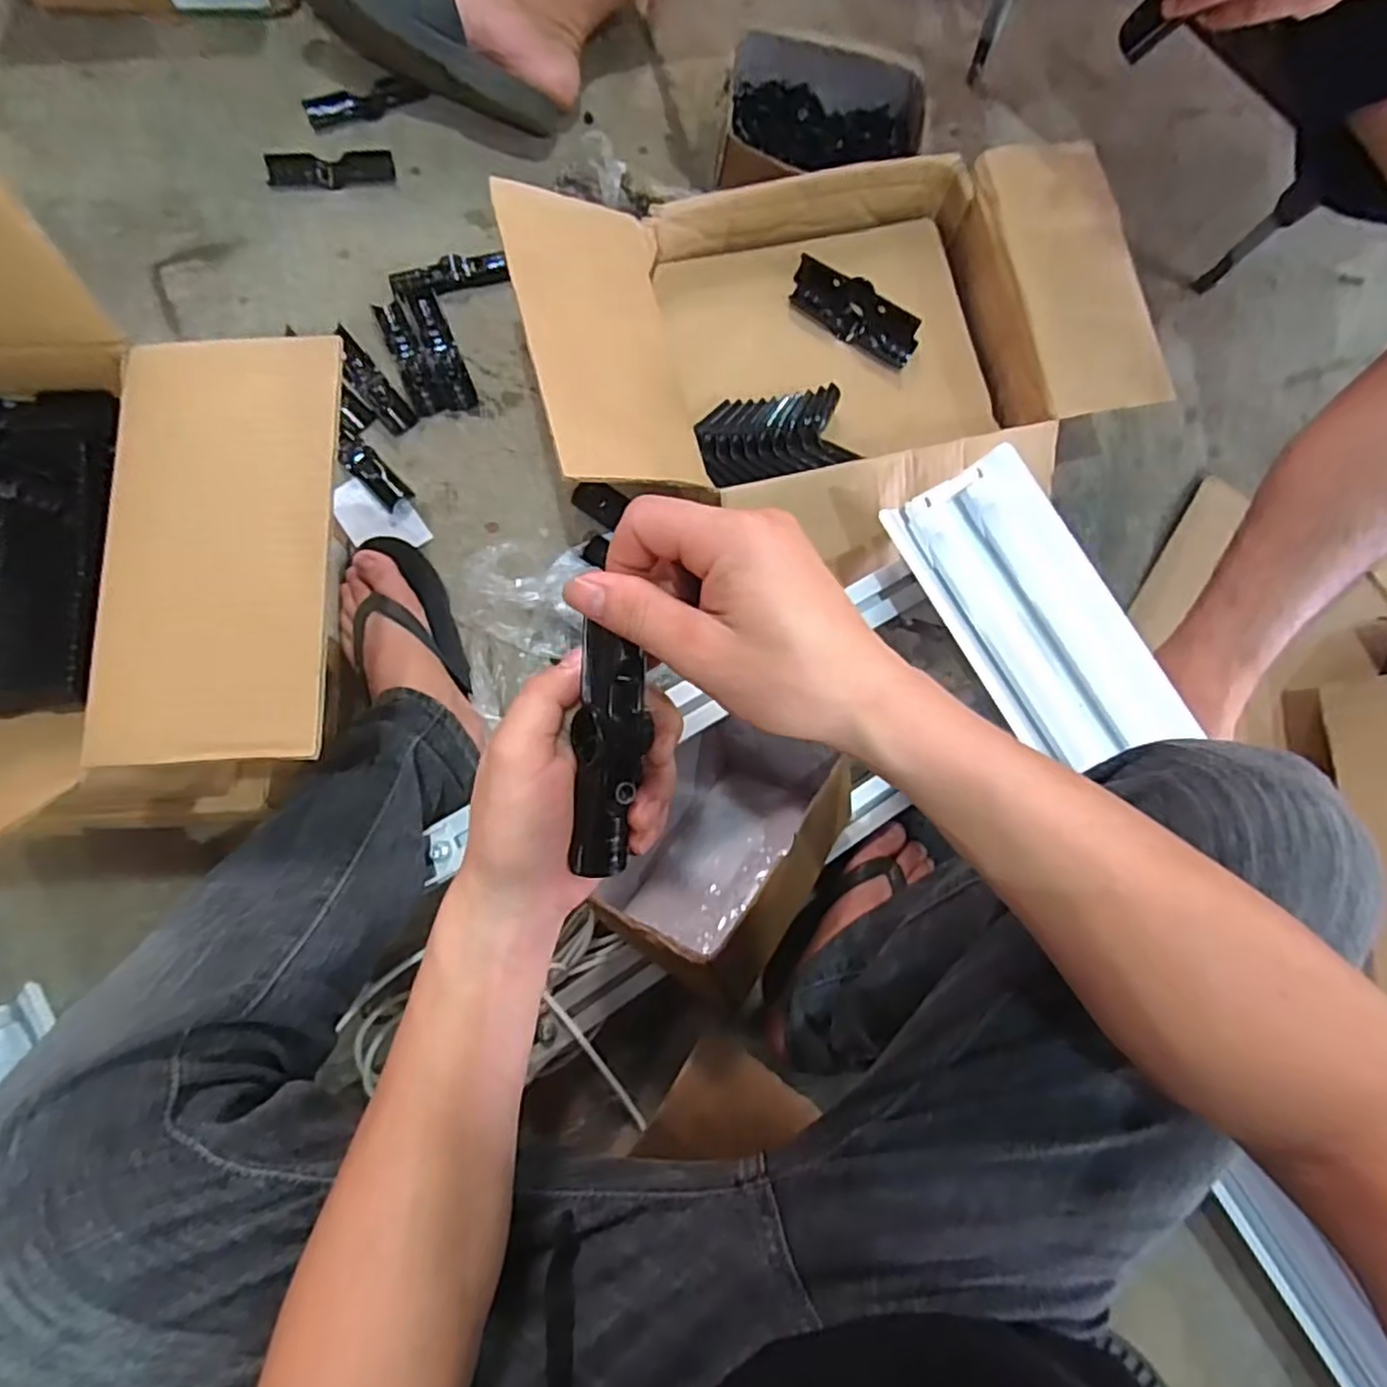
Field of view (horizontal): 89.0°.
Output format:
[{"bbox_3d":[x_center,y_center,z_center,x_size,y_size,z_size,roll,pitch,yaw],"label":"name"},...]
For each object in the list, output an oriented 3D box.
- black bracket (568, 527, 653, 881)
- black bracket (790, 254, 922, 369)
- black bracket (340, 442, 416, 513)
[{"bbox_3d":[-0.036,0.011,0.304,0.031,0.019,0.145,2,103,-4],"label":"black bracket"},{"bbox_3d":[0.157,-0.369,0.683,0.133,0.022,0.049,26,81,0],"label":"black bracket"},{"bbox_3d":[-0.317,-0.218,0.703,0.031,0.021,0.076,-44,100,-9],"label":"black bracket"}]

